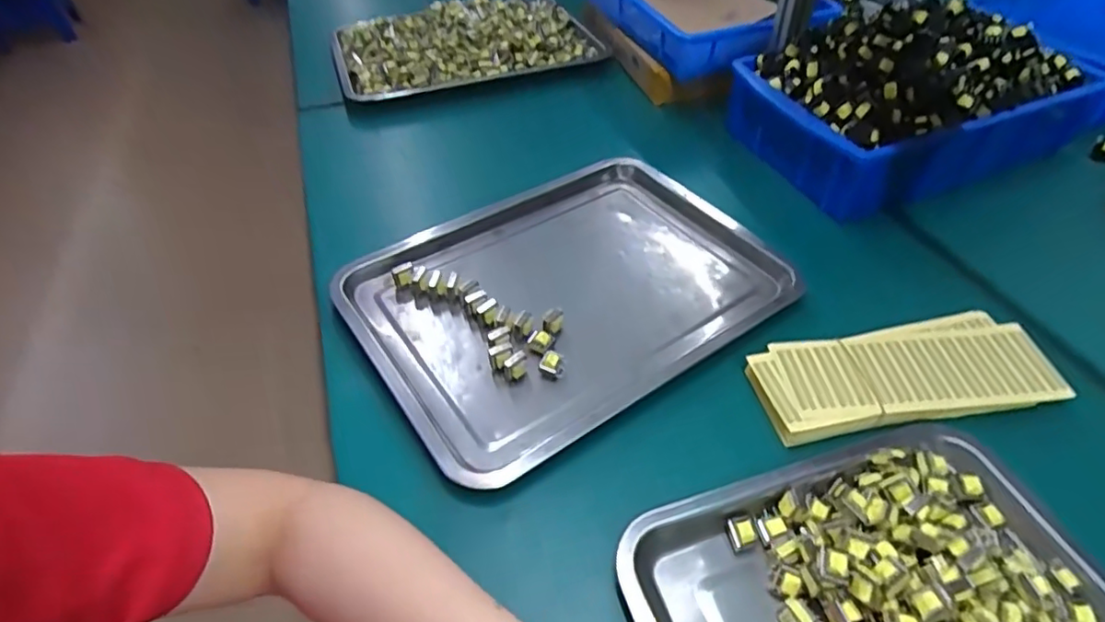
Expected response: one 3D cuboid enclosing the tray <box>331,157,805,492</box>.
[{"bbox_3d":[0.019,-0.024,0.580,0.389,0.044,0.278,-28,51,-22],"label":"tray"}]

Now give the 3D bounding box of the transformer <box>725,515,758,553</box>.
[{"bbox_3d":[0.128,0.149,0.408,0.017,0.014,0.020,-11,47,-7],"label":"transformer"}]

